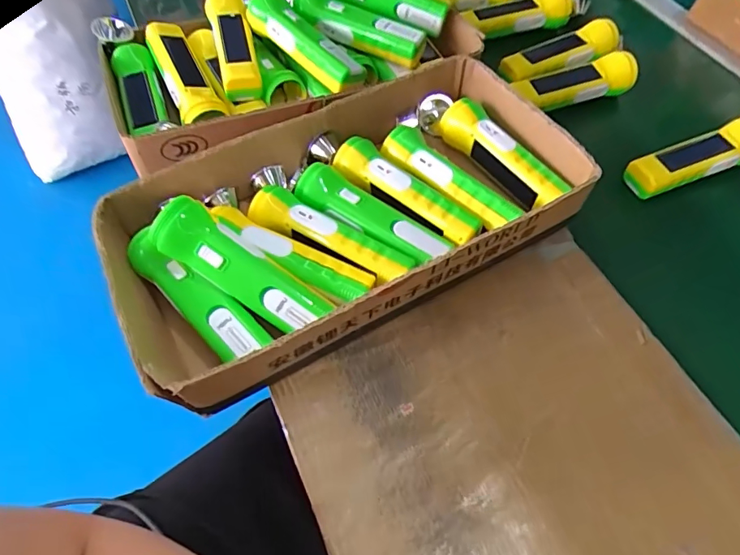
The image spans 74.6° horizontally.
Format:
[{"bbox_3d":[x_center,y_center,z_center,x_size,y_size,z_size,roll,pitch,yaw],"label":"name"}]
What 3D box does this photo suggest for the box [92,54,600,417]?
[{"bbox_3d":[-0.016,-0.067,0.471,0.417,0.081,0.222,-26,62,-17],"label":"box"}]

